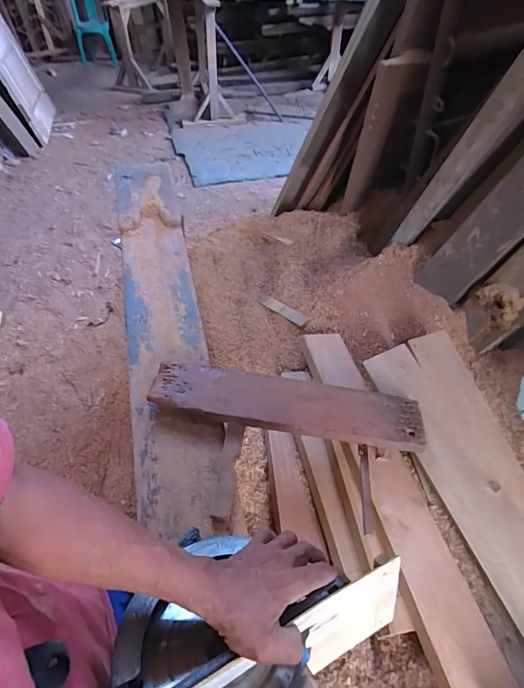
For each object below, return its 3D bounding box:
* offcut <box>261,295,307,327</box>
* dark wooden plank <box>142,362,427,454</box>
[{"bbox_3d":[0.057,-0.108,1.162,0.037,0.015,0.203,-32,43,-24],"label":"offcut"},{"bbox_3d":[0.046,0.118,0.773,0.531,0.031,0.116,8,47,5],"label":"dark wooden plank"}]

